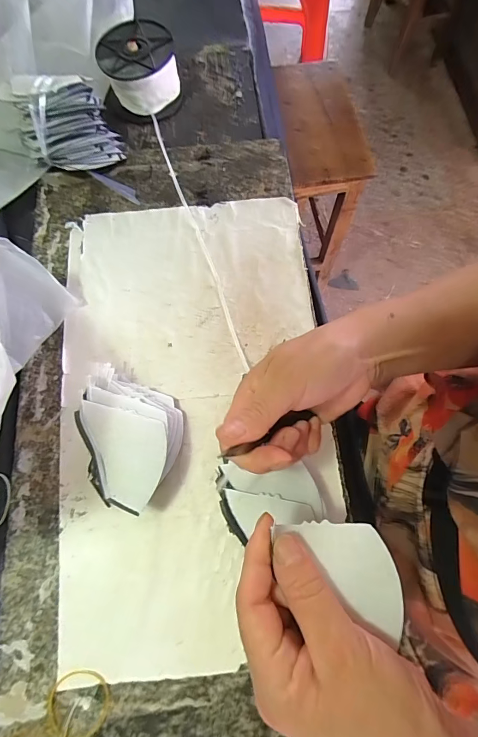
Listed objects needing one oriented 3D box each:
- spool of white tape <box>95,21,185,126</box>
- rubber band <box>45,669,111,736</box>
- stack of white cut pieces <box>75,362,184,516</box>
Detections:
[{"bbox_3d":[-0.121,-0.367,0.456,0.088,0.057,0.099,-13,72,-5],"label":"spool of white tape"},{"bbox_3d":[-0.123,0.256,0.278,0.046,0.004,0.047,16,72,5],"label":"rubber band"},{"bbox_3d":[-0.096,0.059,0.317,0.092,0.052,0.107,17,73,5],"label":"stack of white cut pieces"}]

